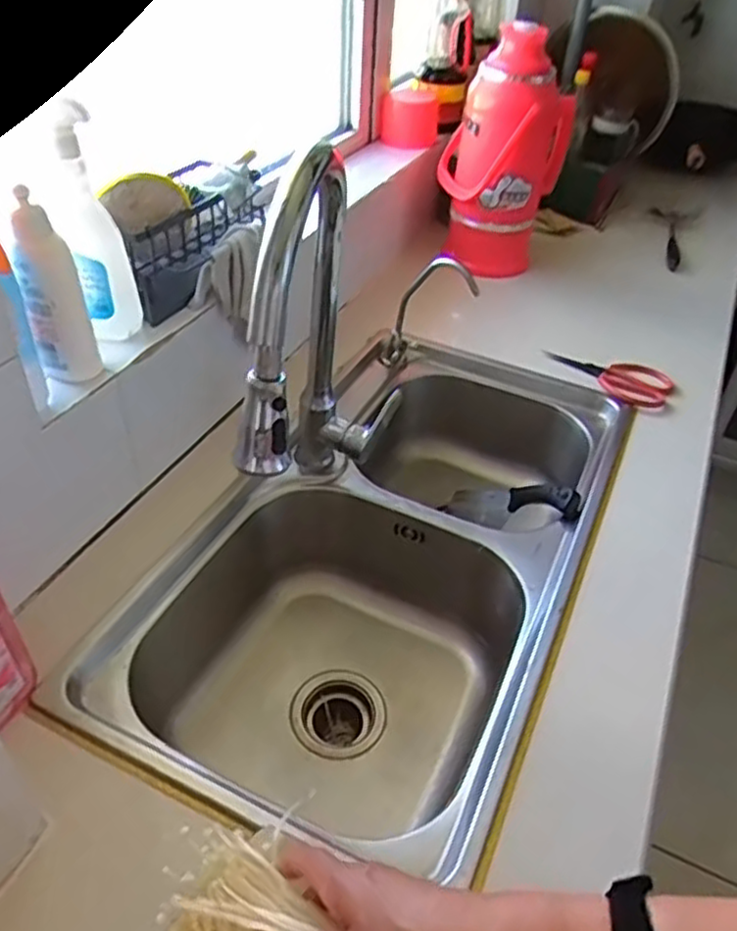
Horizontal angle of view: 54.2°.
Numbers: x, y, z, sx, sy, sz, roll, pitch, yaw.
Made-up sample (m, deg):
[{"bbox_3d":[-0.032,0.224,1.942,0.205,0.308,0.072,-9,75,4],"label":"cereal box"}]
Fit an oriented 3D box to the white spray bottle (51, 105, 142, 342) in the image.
[{"bbox_3d":[-0.270,-0.231,0.715,0.064,0.215,0.050,-13,44,-19],"label":"white spray bottle"}]

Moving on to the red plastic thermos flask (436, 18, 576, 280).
[{"bbox_3d":[0.238,-0.544,1.280,0.215,0.374,0.157,11,41,8],"label":"red plastic thermos flask"}]

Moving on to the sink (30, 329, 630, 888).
[{"bbox_3d":[0.038,0.123,0.911,0.411,0.204,0.707,20,43,16],"label":"sink"}]

